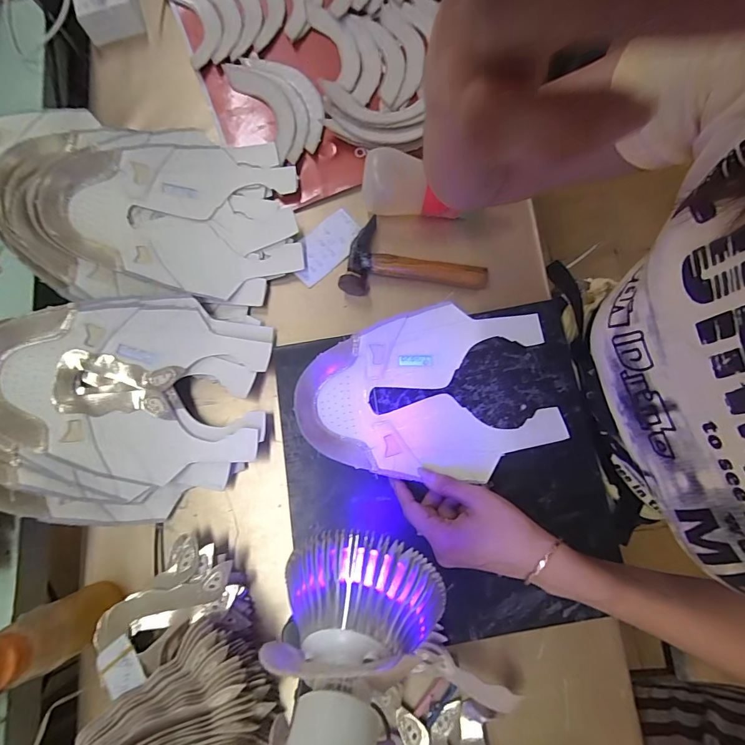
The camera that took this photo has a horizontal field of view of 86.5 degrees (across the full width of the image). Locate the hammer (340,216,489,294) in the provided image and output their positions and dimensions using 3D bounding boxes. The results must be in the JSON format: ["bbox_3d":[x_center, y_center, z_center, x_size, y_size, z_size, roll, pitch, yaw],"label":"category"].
[{"bbox_3d":[0.045,-0.131,0.448,0.161,0.024,0.083,0,79,2],"label":"hammer"}]

